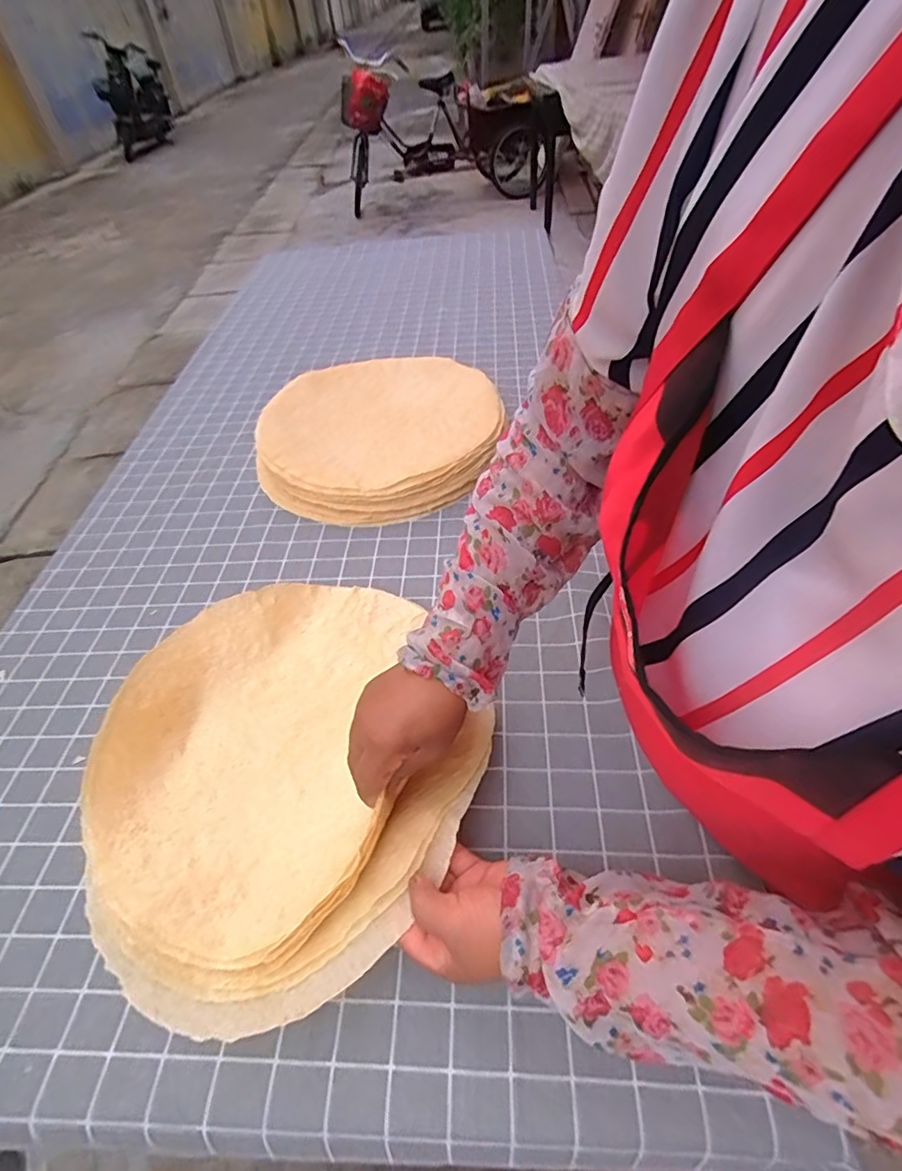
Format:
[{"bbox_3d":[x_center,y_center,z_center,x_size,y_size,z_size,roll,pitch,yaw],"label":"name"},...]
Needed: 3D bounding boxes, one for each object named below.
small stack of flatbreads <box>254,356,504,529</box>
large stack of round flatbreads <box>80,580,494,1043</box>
[{"bbox_3d":[-0.111,-0.249,0.867,0.370,0.056,0.401,-3,49,3],"label":"small stack of flatbreads"},{"bbox_3d":[-0.143,0.146,0.495,0.332,0.062,0.386,9,51,12],"label":"large stack of round flatbreads"}]

